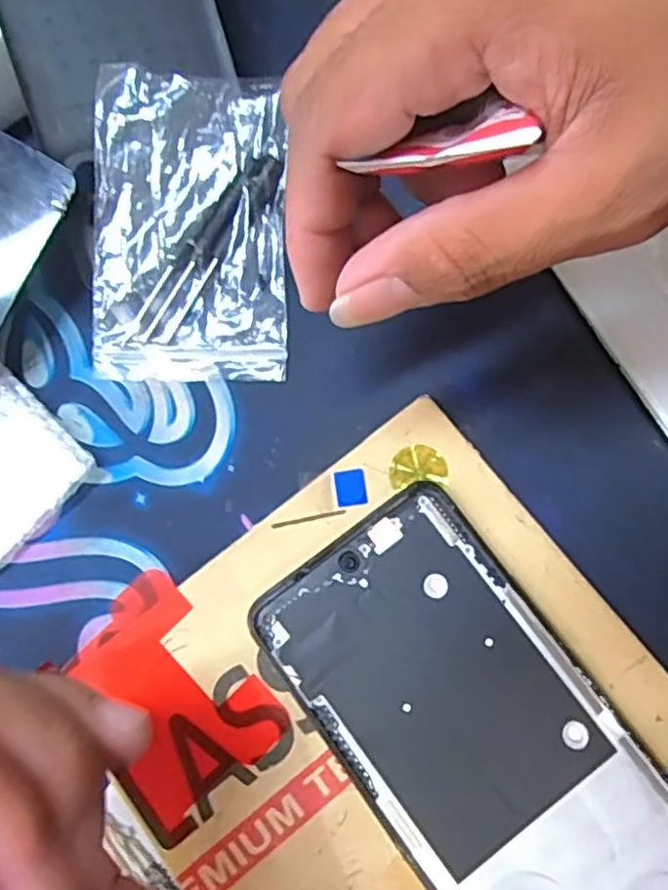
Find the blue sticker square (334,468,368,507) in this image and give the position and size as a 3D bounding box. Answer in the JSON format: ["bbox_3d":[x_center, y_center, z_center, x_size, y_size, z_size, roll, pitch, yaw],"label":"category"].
[{"bbox_3d":[0.006,0.014,0.224,0.010,0.004,0.012,-9,78,0],"label":"blue sticker square"}]

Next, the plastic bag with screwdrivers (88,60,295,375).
[{"bbox_3d":[-0.051,-0.077,0.238,0.067,0.013,0.105,1,96,-3],"label":"plastic bag with screwdrivers"}]

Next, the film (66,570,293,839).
[{"bbox_3d":[-0.055,0.081,0.217,0.050,0.006,0.068,-44,81,-7],"label":"film"}]

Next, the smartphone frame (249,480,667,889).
[{"bbox_3d":[0.051,0.094,0.204,0.078,0.009,0.162,-36,80,-6],"label":"smartphone frame"}]

